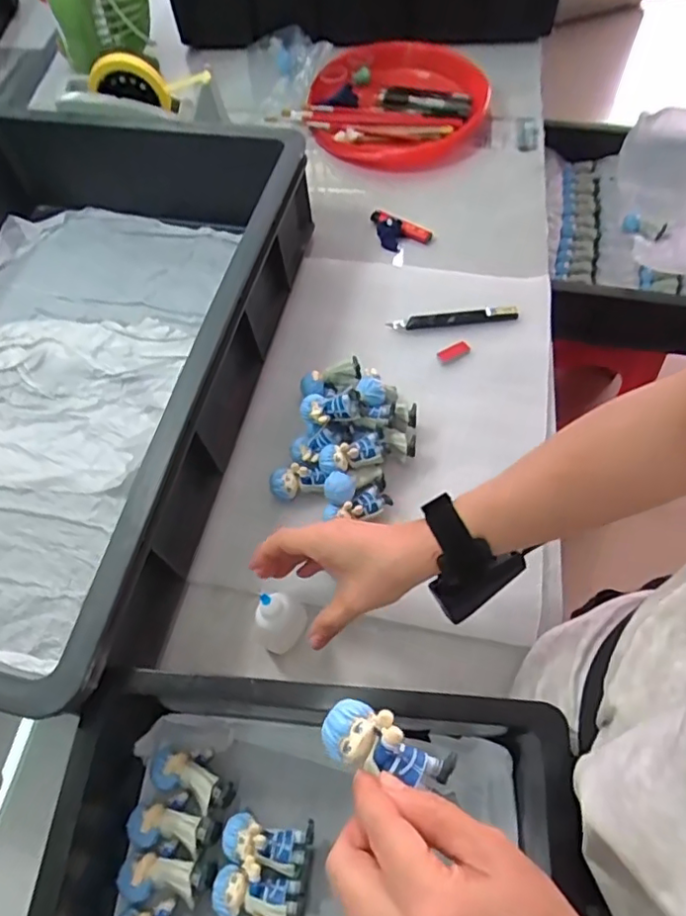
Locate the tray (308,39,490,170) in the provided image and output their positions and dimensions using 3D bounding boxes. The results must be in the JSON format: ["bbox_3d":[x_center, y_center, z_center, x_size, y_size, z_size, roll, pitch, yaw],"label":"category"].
[{"bbox_3d":[0.071,-0.488,0.798,0.247,0.064,0.223,5,62,6],"label":"tray"}]

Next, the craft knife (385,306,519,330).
[{"bbox_3d":[0.120,-0.153,0.630,0.138,0.010,0.017,-3,61,1],"label":"craft knife"}]

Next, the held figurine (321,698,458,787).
[{"bbox_3d":[0.022,0.136,0.272,0.064,0.019,0.027,21,63,6],"label":"held figurine"}]

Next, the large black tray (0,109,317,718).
[{"bbox_3d":[-0.297,-0.101,0.561,0.406,0.113,0.587,10,61,9],"label":"large black tray"}]

